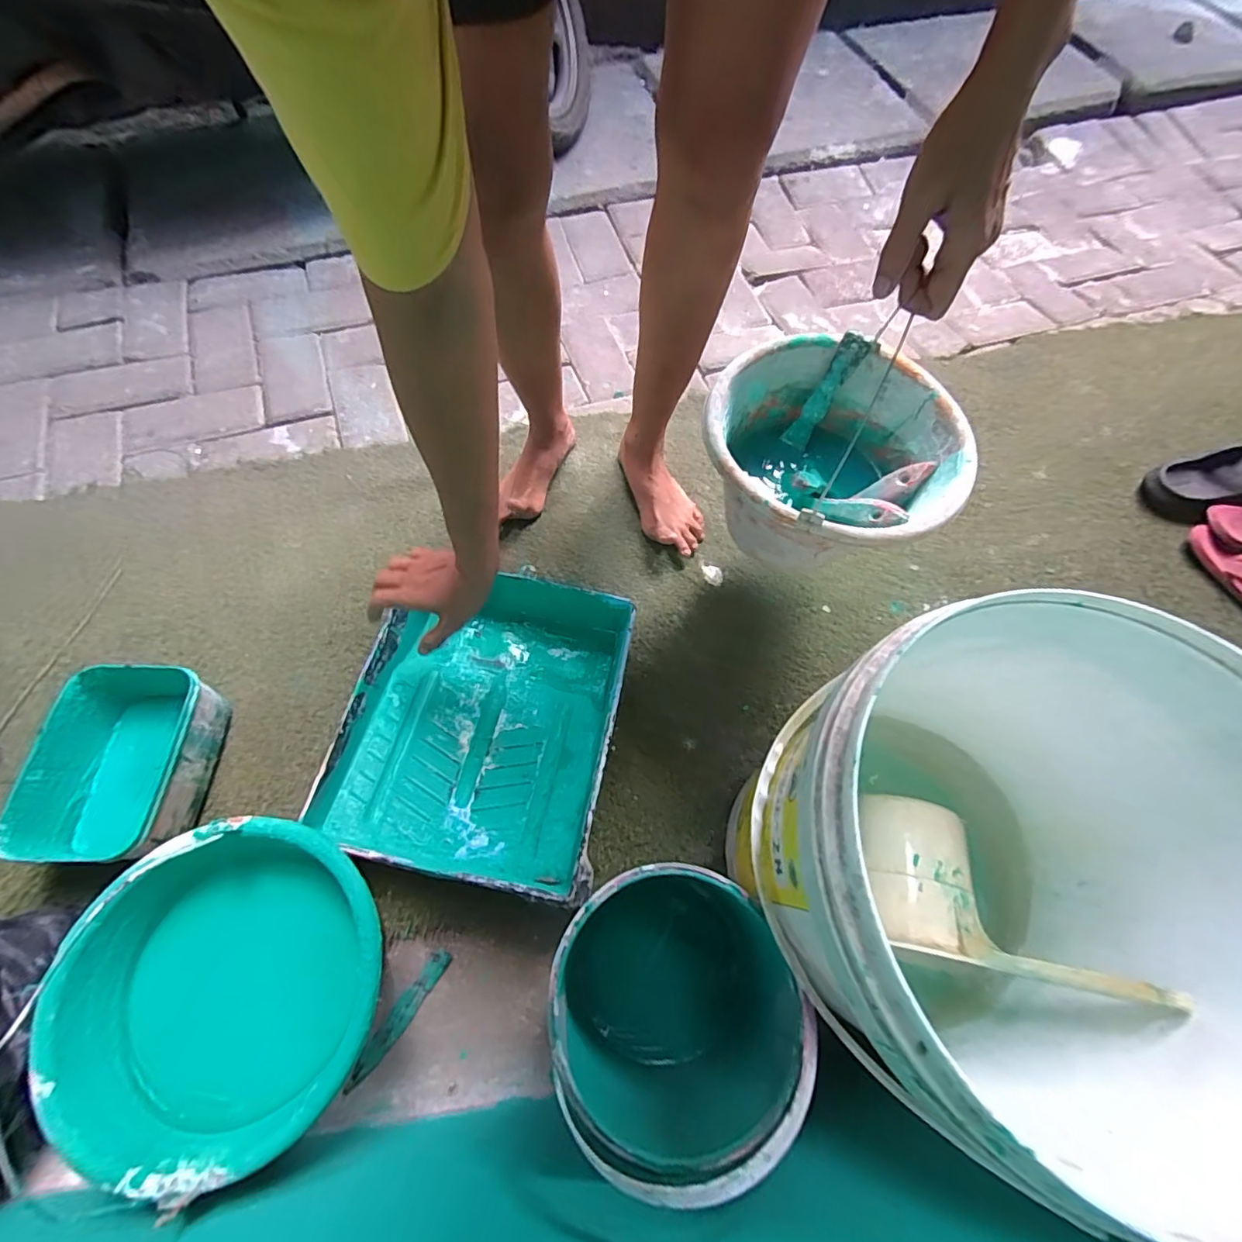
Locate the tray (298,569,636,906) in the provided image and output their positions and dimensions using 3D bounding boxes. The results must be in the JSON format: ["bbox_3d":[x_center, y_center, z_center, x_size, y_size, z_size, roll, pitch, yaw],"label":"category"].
[{"bbox_3d":[-0.154,0.100,0.639,0.292,0.065,0.364,11,64,3],"label":"tray"}]

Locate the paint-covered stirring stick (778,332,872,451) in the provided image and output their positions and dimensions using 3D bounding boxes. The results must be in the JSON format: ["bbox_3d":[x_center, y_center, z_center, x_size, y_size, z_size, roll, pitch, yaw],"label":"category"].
[{"bbox_3d":[0.224,-0.249,0.595,0.029,0.131,0.014,32,49,5],"label":"paint-covered stirring stick"}]

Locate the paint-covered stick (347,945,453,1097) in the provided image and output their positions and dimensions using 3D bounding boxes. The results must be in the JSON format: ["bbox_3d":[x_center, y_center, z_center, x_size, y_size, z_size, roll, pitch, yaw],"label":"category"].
[{"bbox_3d":[-0.222,0.397,0.539,0.022,0.006,0.135,31,67,13],"label":"paint-covered stick"}]

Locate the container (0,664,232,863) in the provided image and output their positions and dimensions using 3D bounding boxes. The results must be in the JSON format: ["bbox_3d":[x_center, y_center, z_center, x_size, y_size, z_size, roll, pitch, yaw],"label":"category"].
[{"bbox_3d":[-0.524,0.151,0.582,0.131,0.087,0.188,1,64,-2],"label":"container"}]

